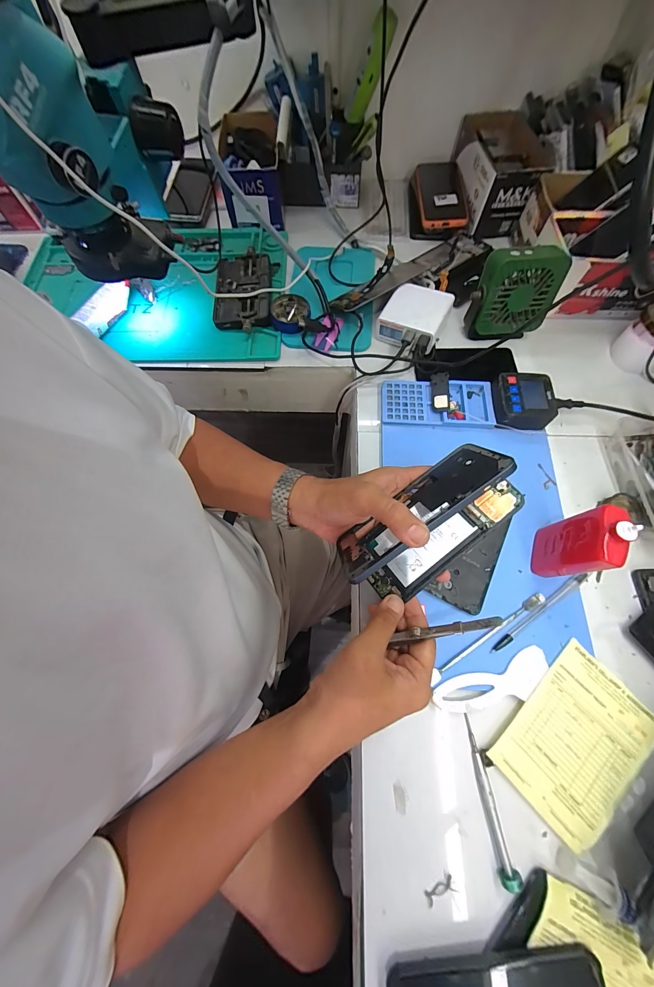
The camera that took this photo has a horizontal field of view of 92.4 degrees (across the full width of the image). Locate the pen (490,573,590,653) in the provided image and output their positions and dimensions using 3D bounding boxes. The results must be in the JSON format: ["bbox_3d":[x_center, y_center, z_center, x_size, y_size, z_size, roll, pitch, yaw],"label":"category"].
[{"bbox_3d":[0.235,0.129,0.343,0.142,0.005,0.010,-33,73,-8],"label":"pen"}]

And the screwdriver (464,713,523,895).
[{"bbox_3d":[0.149,0.281,0.291,0.015,0.014,0.124,-11,71,-1],"label":"screwdriver"}]

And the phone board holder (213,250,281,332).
[{"bbox_3d":[-0.131,-0.330,0.500,0.092,0.023,0.159,-6,71,1],"label":"phone board holder"}]

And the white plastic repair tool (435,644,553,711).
[{"bbox_3d":[0.171,0.195,0.320,0.124,0.004,0.036,-18,71,-3],"label":"white plastic repair tool"}]

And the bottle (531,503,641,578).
[{"bbox_3d":[0.251,0.051,0.318,0.023,0.115,0.057,14,73,7],"label":"bottle"}]

